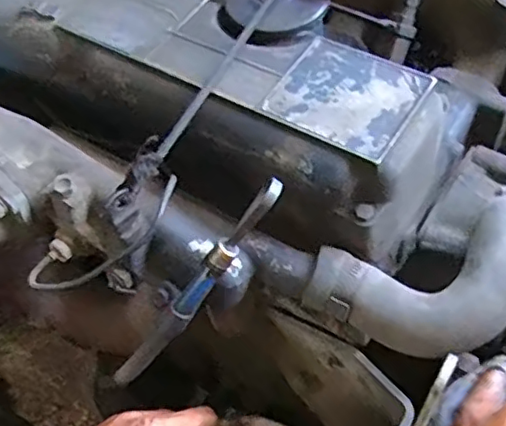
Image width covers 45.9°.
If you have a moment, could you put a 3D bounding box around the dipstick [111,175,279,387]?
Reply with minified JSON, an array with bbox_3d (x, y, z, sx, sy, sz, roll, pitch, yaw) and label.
[{"bbox_3d":[-0.036,0.050,0.361,0.015,0.182,0.013,3,43,-47],"label":"dipstick"}]

